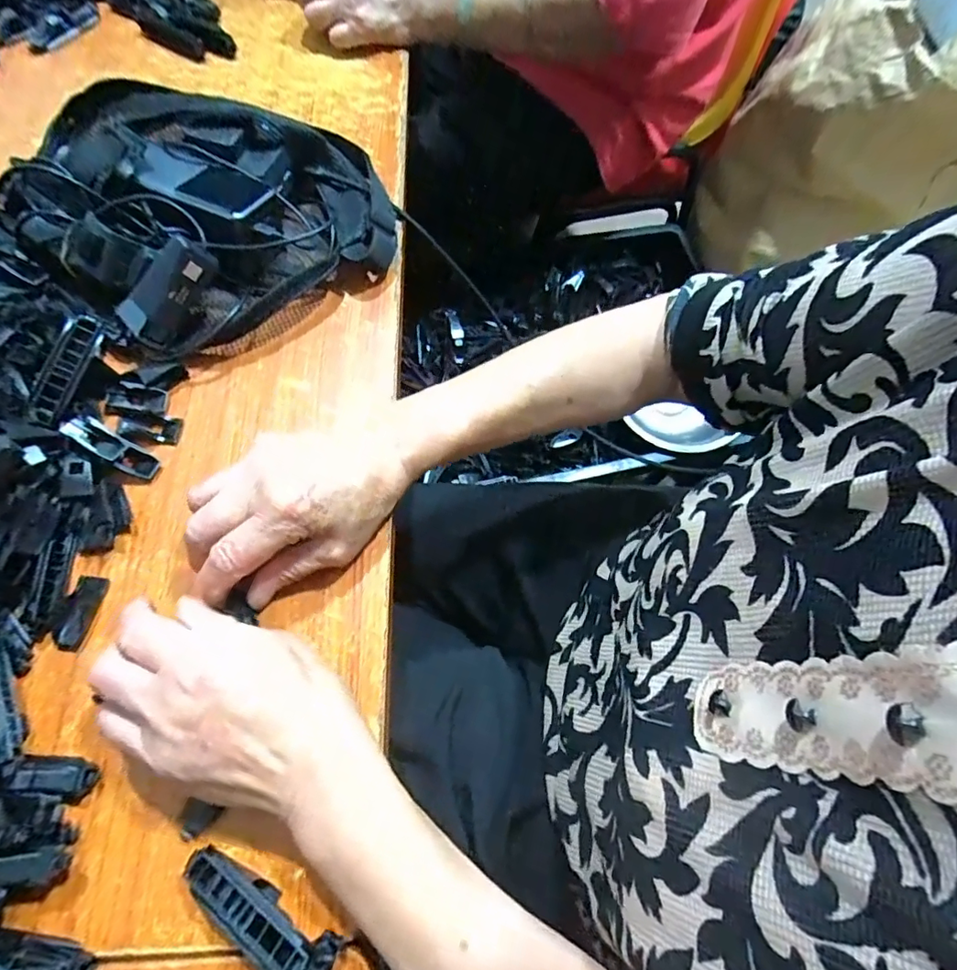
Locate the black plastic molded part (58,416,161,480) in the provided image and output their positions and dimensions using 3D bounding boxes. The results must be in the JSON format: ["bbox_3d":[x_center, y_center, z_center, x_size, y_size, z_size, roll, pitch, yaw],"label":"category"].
[{"bbox_3d":[-0.239,-0.025,0.341,0.059,0.012,0.018,34,68,-15],"label":"black plastic molded part"}]

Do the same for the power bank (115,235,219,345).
[{"bbox_3d":[-0.213,-0.134,0.360,0.031,0.026,0.074,43,97,14],"label":"power bank"}]

